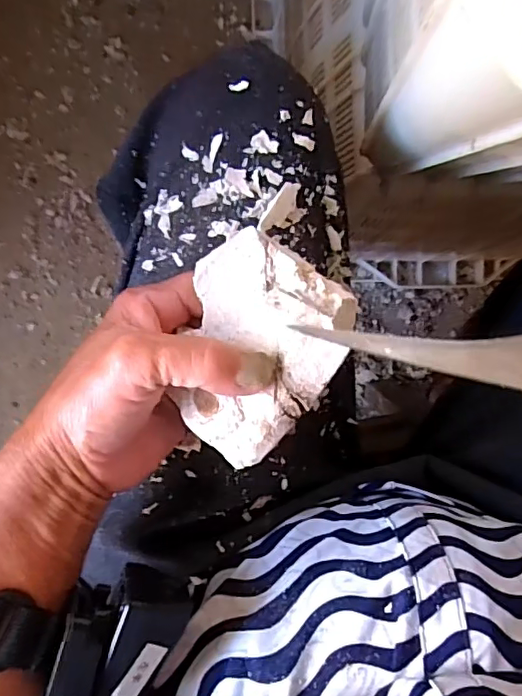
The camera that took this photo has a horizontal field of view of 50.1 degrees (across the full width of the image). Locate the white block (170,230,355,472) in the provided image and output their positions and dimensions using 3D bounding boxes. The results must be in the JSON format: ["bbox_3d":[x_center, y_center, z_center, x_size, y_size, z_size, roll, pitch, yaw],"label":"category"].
[{"bbox_3d":[-0.005,-0.001,0.242,0.070,0.023,0.087,37,91,-8],"label":"white block"}]

